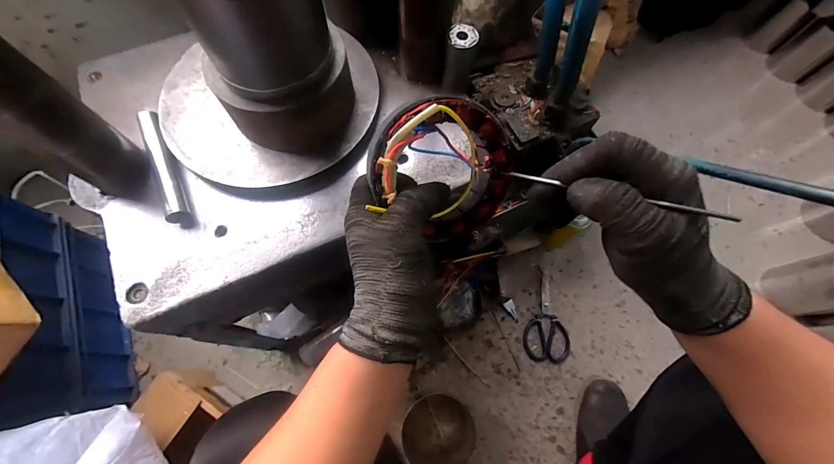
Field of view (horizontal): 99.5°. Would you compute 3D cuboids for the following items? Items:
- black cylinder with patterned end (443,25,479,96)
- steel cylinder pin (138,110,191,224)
[{"bbox_3d":[0.054,-0.213,0.448,0.040,0.079,0.042,0,69,-1],"label":"black cylinder with patterned end"},{"bbox_3d":[-0.294,-0.080,0.410,0.021,0.018,0.152,-23,71,-9],"label":"steel cylinder pin"}]

